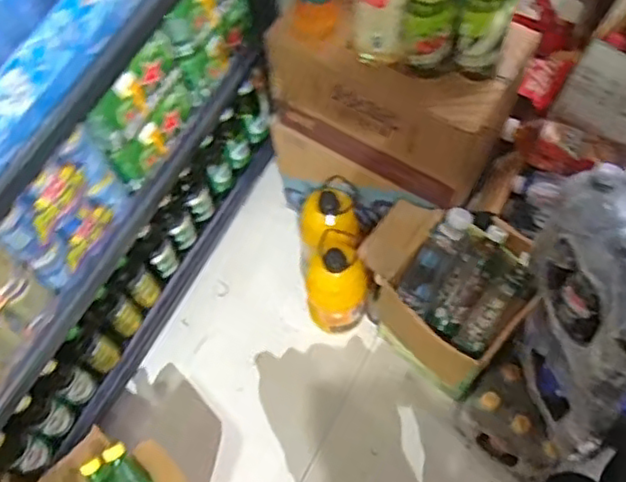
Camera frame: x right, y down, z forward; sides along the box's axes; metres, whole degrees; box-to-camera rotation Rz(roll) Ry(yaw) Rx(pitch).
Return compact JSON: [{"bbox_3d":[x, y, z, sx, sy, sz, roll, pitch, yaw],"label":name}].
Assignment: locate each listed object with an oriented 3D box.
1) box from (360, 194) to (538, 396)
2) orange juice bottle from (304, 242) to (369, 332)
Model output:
[{"bbox_3d":[0.226,0.076,1.154,0.276,0.176,0.233,38,72,18],"label":"box"},{"bbox_3d":[0.053,0.096,1.320,0.117,0.293,0.103,3,65,5],"label":"orange juice bottle"}]

